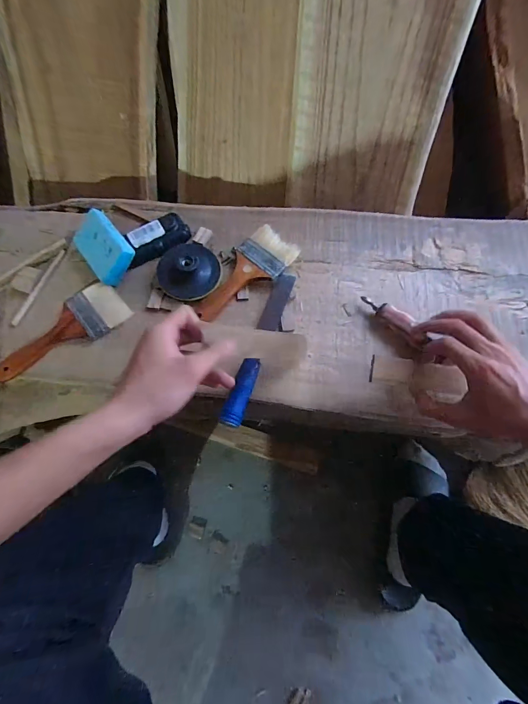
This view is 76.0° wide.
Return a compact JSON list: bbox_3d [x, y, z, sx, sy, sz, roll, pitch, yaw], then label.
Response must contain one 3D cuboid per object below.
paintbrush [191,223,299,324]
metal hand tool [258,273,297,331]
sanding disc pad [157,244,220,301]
[{"bbox_3d":[-0.026,-0.105,0.470,0.073,0.022,0.165,38,73,14],"label":"paintbrush"},{"bbox_3d":[0.018,-0.068,0.458,0.026,0.004,0.088,19,74,5],"label":"metal hand tool"},{"bbox_3d":[-0.106,-0.114,0.470,0.085,0.023,0.082,14,69,6],"label":"sanding disc pad"}]

